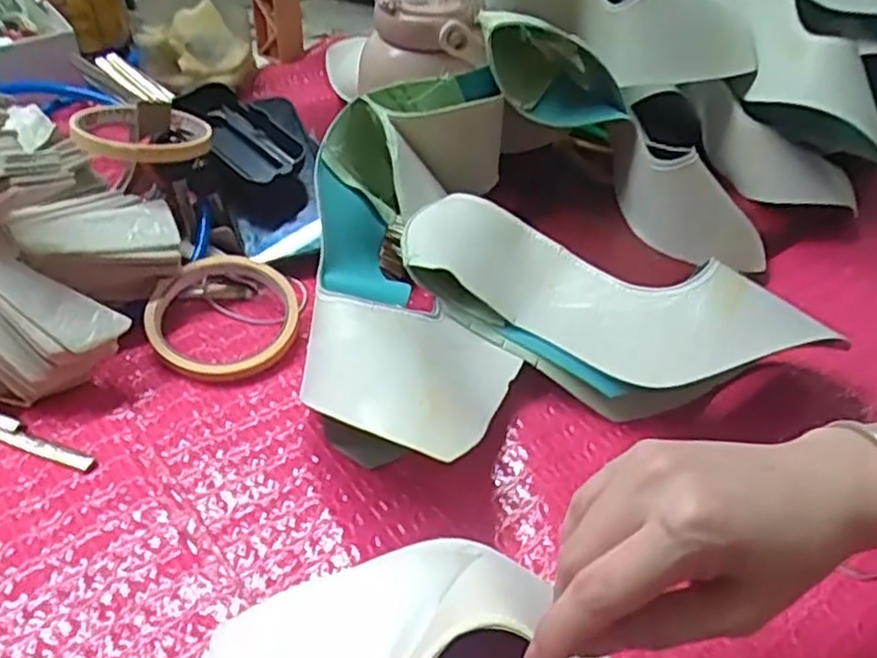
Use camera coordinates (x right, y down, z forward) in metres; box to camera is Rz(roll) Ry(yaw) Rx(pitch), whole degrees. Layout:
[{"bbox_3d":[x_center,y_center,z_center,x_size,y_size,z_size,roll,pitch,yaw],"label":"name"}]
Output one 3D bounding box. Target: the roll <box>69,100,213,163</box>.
[{"bbox_3d":[-0.193,-0.132,0.482,0.082,0.018,0.091,1,33,-20],"label":"roll"}]

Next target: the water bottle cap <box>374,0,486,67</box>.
[{"bbox_3d":[-0.006,-0.231,0.535,0.076,0.045,0.085,1,41,-6],"label":"water bottle cap"}]

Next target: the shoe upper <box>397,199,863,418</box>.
[{"bbox_3d":[0.094,-0.009,0.434,0.239,0.067,0.088,20,42,16],"label":"shoe upper"}]

